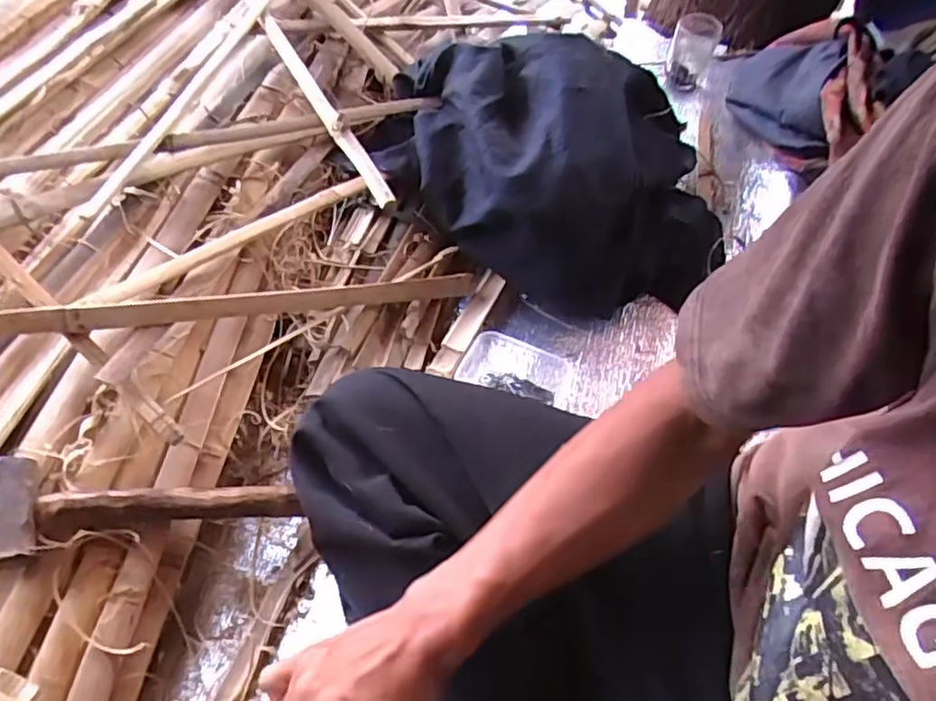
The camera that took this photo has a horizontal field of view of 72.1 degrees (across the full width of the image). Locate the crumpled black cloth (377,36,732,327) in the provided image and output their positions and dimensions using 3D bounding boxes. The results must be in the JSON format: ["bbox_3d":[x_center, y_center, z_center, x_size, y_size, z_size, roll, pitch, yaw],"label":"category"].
[{"bbox_3d":[0.094,-0.210,0.751,0.400,0.186,0.265,2,53,-3],"label":"crumpled black cloth"}]

